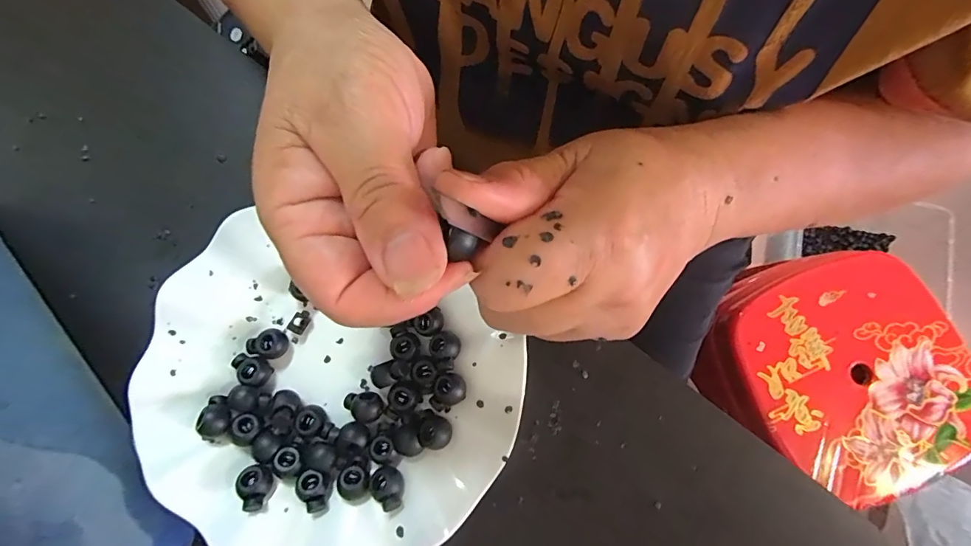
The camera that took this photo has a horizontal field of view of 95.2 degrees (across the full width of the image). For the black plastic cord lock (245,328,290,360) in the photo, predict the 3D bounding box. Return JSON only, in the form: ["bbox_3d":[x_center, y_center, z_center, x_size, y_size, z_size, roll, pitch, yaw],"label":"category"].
[{"bbox_3d":[-0.115,0.037,0.235,0.020,0.011,0.015,2,77,0],"label":"black plastic cord lock"}]

